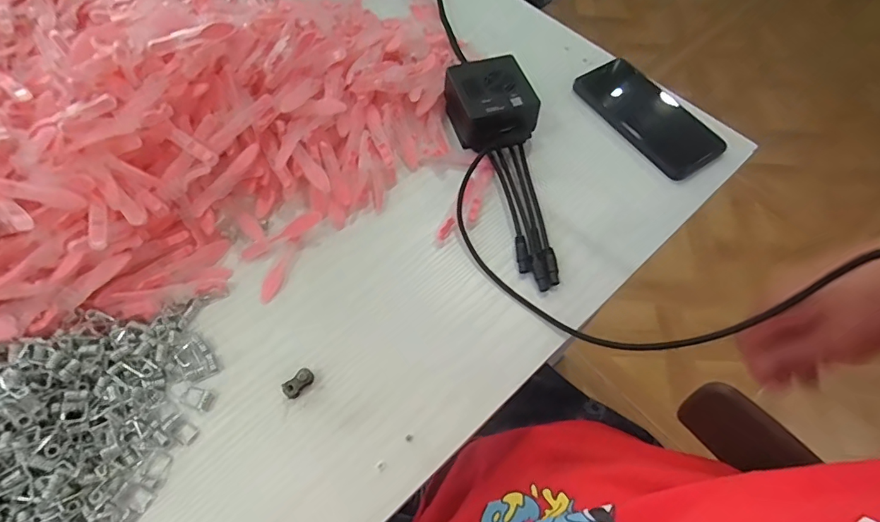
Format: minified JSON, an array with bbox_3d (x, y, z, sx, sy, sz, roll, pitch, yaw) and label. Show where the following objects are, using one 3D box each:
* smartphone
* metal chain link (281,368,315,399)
[{"bbox_3d":[0.217,-0.152,0.474,0.075,0.014,0.151,-30,70,-12],"label":"smartphone"},{"bbox_3d":[-0.106,0.091,0.342,0.010,0.014,0.024,38,66,18],"label":"metal chain link"}]

